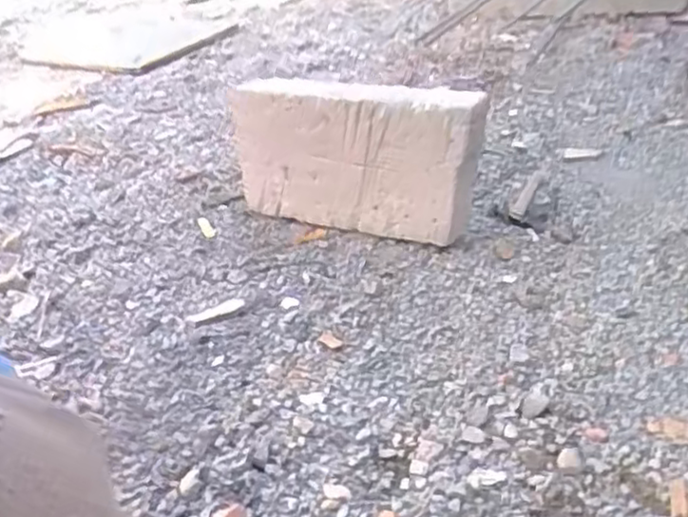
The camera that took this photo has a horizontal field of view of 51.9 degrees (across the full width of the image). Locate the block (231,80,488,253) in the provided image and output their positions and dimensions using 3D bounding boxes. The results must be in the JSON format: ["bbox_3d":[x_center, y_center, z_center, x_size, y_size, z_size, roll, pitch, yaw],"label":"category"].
[{"bbox_3d":[0.000,-0.134,0.969,0.392,0.206,0.069,15,38,31],"label":"block"}]

